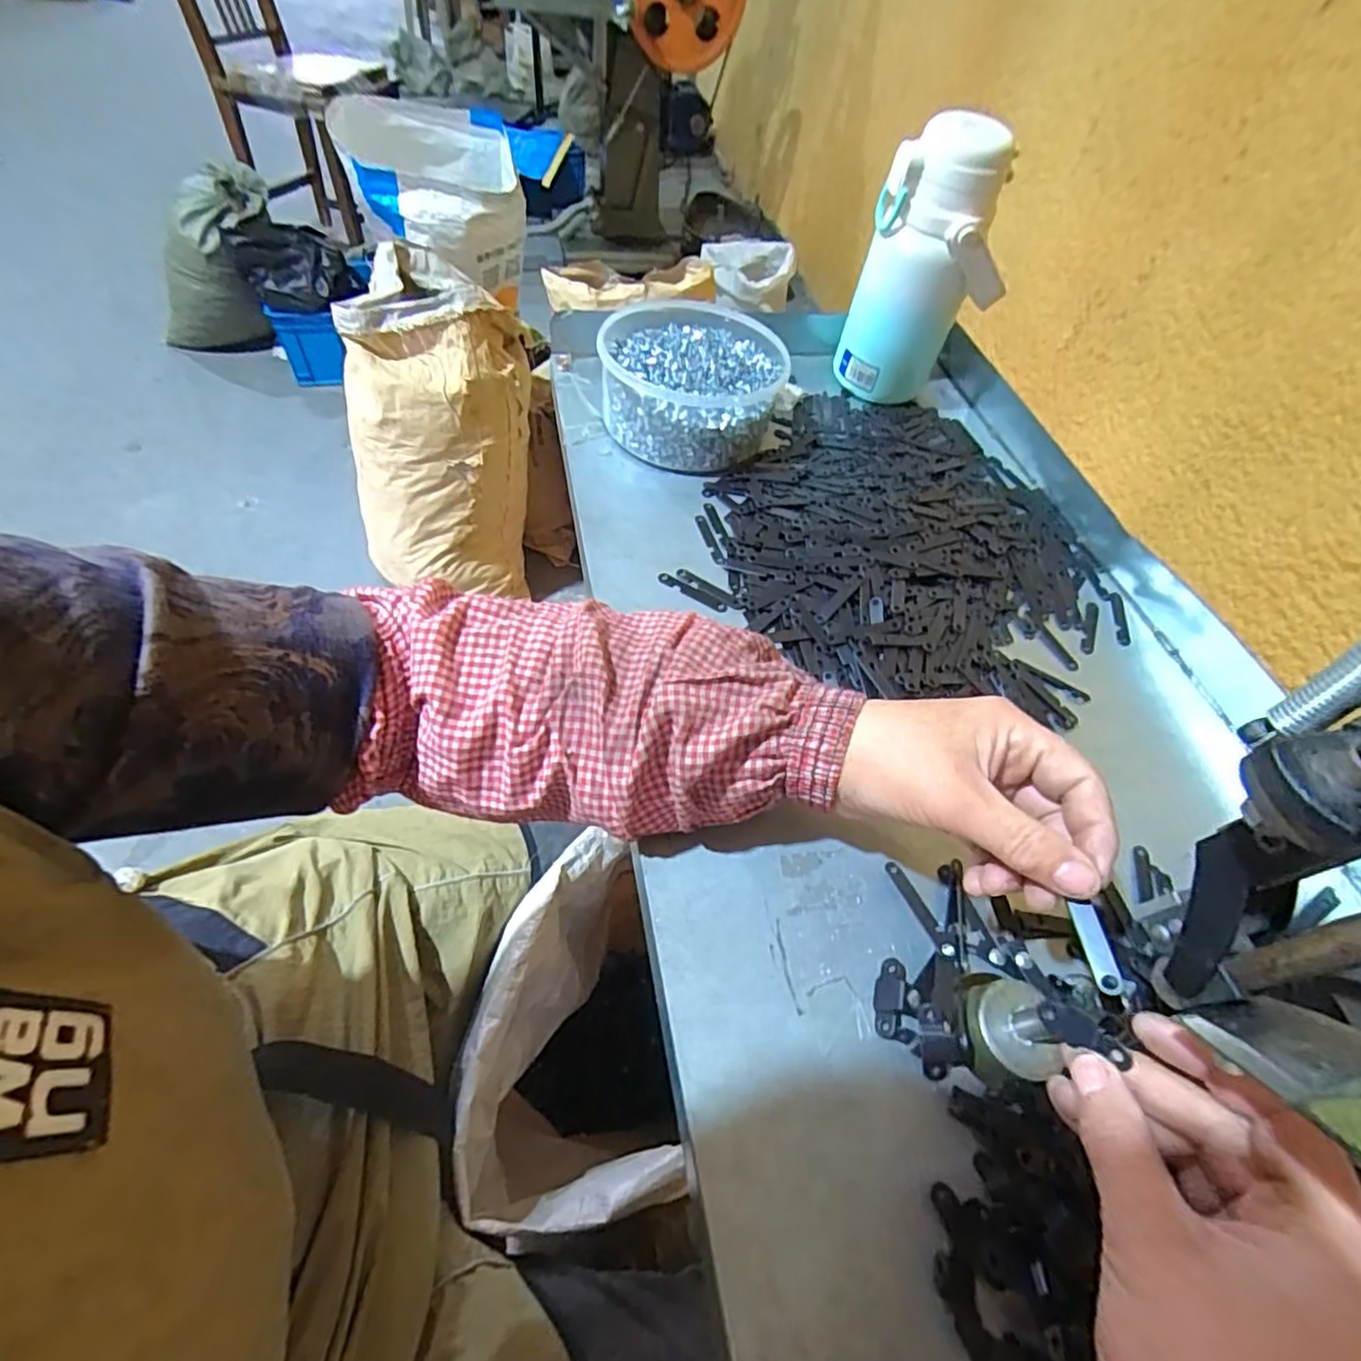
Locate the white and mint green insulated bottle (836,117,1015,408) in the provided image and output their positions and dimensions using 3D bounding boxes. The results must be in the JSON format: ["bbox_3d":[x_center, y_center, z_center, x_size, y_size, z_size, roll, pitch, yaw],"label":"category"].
[{"bbox_3d":[0.203,-0.340,0.538,0.084,0.193,0.086,-6,55,-10],"label":"white and mint green insulated bottle"}]

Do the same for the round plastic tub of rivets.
[{"bbox_3d":[0.010,-0.249,0.531,0.151,0.061,0.160,3,54,-4],"label":"round plastic tub of rivets"}]

